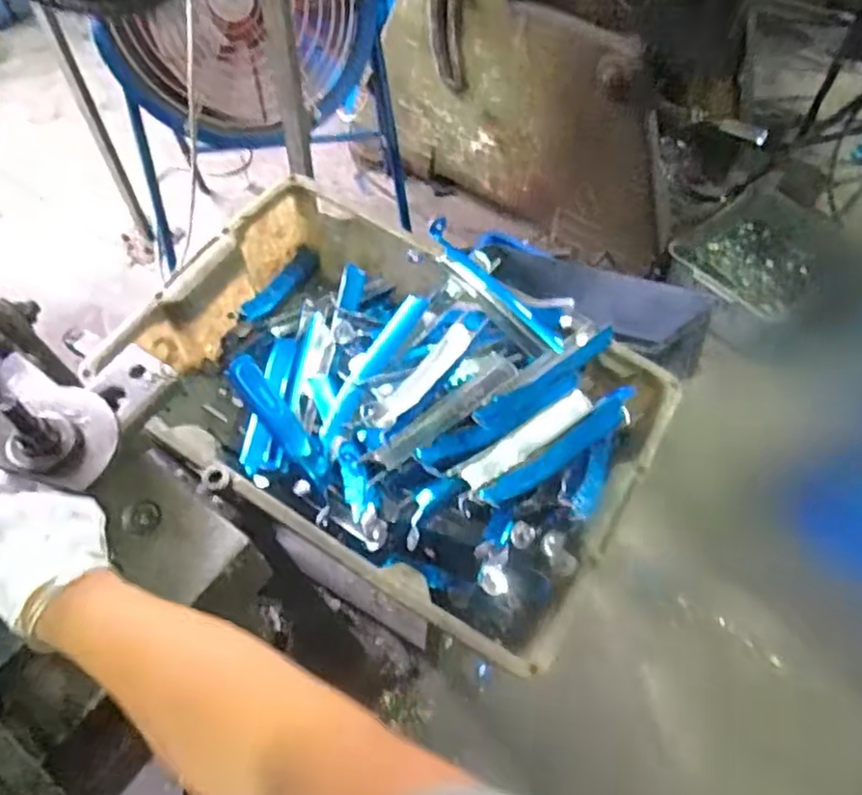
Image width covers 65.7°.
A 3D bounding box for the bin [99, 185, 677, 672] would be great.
[{"bbox_3d":[-0.047,-0.002,0.799,0.581,0.163,0.403,28,61,17],"label":"bin"}]

